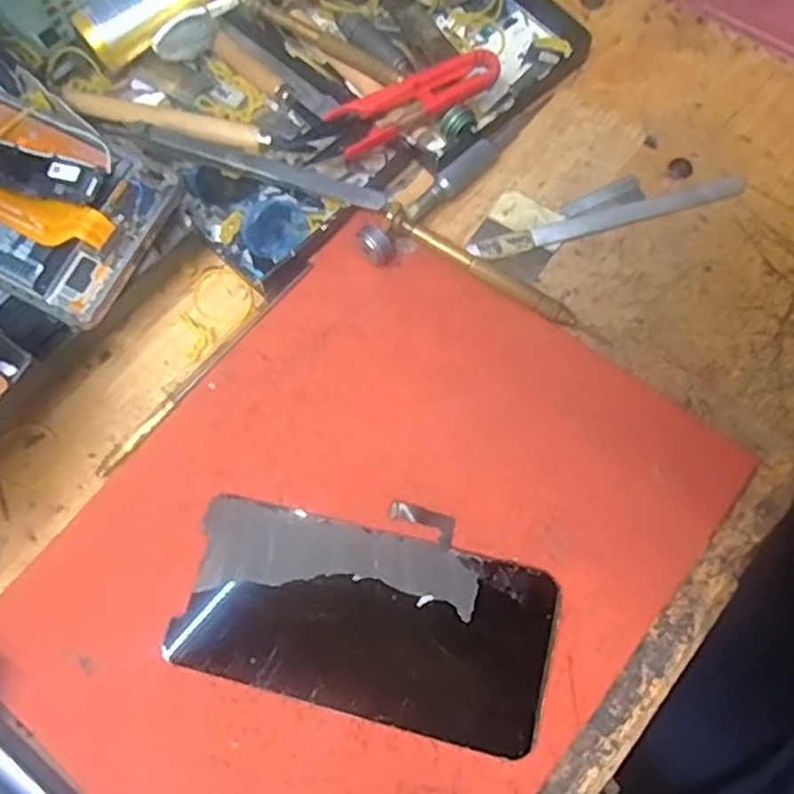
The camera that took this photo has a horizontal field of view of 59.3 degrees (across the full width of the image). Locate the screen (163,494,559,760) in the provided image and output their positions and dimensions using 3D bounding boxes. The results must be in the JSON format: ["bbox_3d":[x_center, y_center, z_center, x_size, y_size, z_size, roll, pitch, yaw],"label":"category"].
[{"bbox_3d":[-0.012,0.080,0.268,0.138,0.005,0.076,13,73,6],"label":"screen"}]

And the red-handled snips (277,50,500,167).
[{"bbox_3d":[-0.001,-0.131,0.325,0.101,0.019,0.028,-19,73,-4],"label":"red-handled snips"}]

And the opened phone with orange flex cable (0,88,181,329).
[{"bbox_3d":[-0.174,-0.097,0.293,0.161,0.011,0.078,31,80,9],"label":"opened phone with orange flex cable"}]

